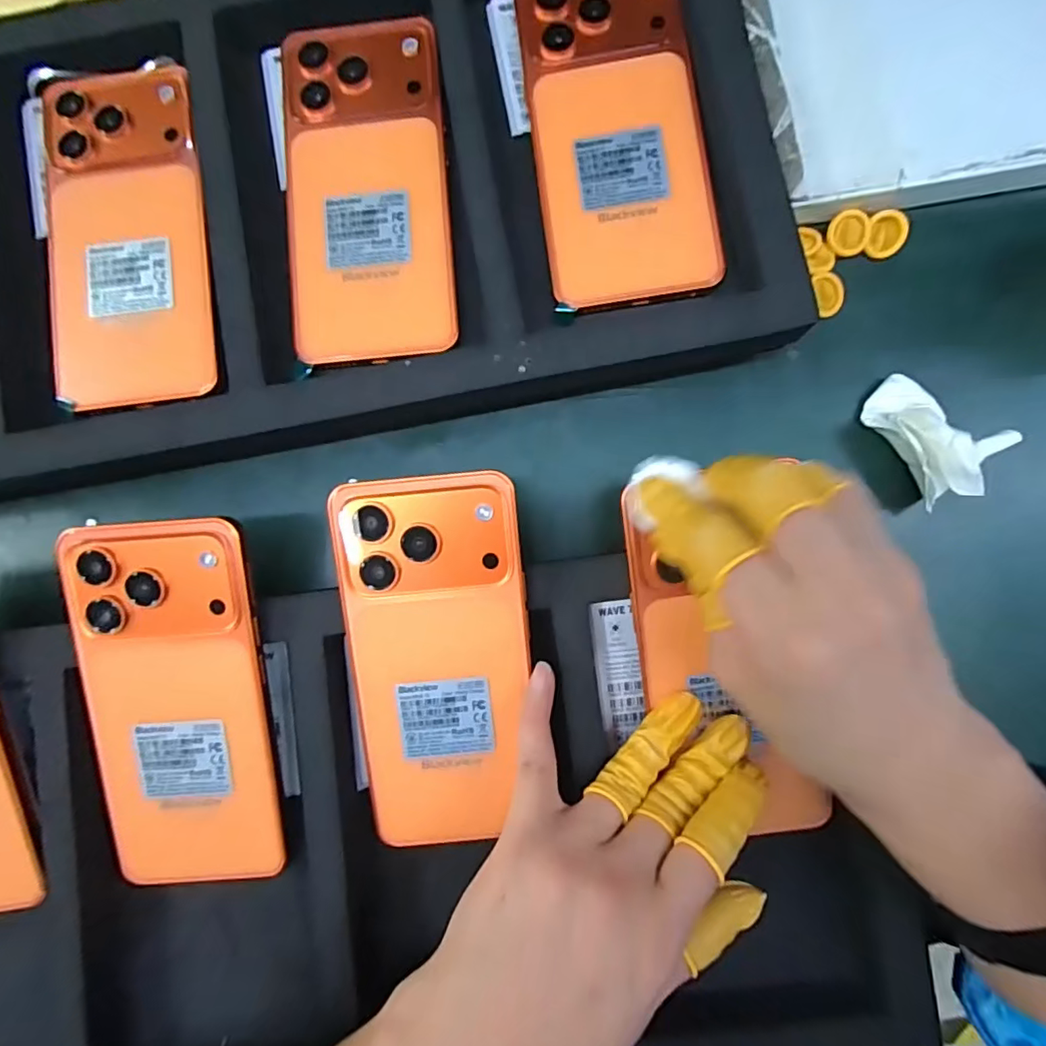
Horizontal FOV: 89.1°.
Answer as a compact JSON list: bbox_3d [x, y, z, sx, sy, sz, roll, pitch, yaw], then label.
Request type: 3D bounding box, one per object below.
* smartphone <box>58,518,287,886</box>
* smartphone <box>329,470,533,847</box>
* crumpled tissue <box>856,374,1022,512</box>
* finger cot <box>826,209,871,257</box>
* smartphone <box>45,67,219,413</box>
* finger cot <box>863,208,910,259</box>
[{"bbox_3d":[-0.148,0.084,0.236,0.074,0.015,0.168,-3,101,-2],"label":"smartphone"},{"bbox_3d":[-0.037,0.064,0.227,0.075,0.016,0.167,1,102,3],"label":"smartphone"},{"bbox_3d":[0.194,-0.043,0.251,0.040,0.027,0.062,-29,85,-1],"label":"crumpled tissue"},{"bbox_3d":[0.159,-0.142,0.261,0.019,0.005,0.022,32,87,4],"label":"finger cot"},{"bbox_3d":[-0.186,-0.136,0.251,0.077,0.008,0.157,-7,85,3],"label":"smartphone"},{"bbox_3d":[0.179,-0.142,0.260,0.018,0.006,0.020,4,85,2],"label":"finger cot"}]

